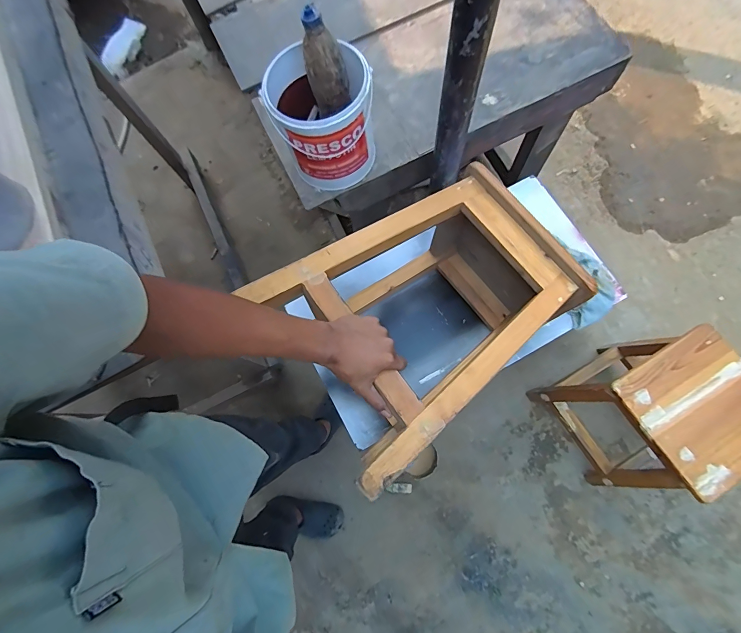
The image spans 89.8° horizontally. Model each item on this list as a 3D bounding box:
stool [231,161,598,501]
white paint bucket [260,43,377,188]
[{"bbox_3d":[0.089,0.007,0.668,0.439,0.295,0.312,-36,76,-9],"label":"stool"},{"bbox_3d":[-0.085,-0.366,0.697,0.175,0.181,0.160,-1,76,4],"label":"white paint bucket"}]

